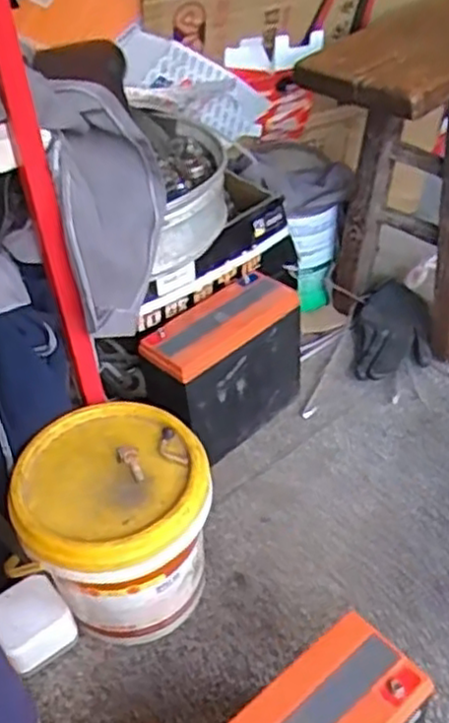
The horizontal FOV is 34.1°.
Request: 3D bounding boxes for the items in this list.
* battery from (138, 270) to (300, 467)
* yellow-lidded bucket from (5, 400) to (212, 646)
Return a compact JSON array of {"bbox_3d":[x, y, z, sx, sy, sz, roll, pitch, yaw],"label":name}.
[{"bbox_3d":[0.000,0.012,0.855,0.183,0.164,0.091,-35,48,-29],"label":"battery"},{"bbox_3d":[-0.097,0.167,0.689,0.170,0.175,0.184,-4,40,3],"label":"yellow-lidded bucket"}]

